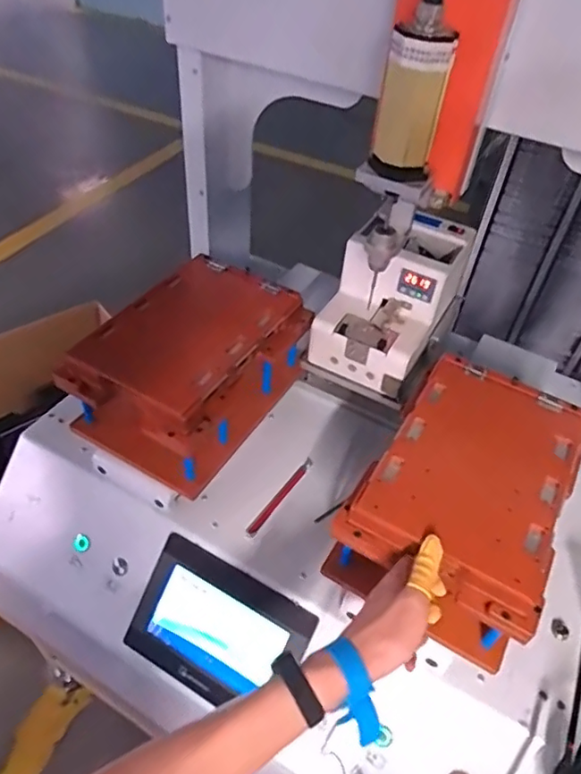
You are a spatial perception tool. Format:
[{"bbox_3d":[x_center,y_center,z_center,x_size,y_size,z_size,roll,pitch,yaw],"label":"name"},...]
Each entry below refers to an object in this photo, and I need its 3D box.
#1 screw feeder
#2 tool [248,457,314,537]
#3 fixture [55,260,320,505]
[{"bbox_3d":[0.132,-0.108,0.734,0.143,0.158,0.188,24,50,17],"label":"screw feeder"},{"bbox_3d":[-0.011,0.138,0.720,0.013,0.004,0.135,28,51,20],"label":"tool"},{"bbox_3d":[-0.122,-0.028,0.720,0.190,0.144,0.263,28,51,20],"label":"fixture"}]

